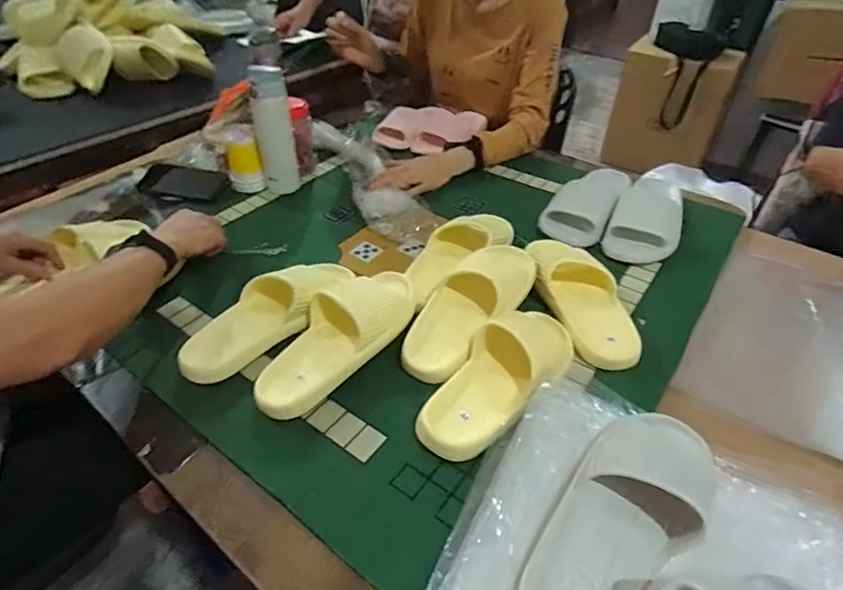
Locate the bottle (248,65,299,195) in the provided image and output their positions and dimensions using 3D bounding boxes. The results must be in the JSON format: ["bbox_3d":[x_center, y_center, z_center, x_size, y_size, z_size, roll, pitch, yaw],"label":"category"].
[{"bbox_3d":[-0.272,-0.294,0.927,0.068,0.233,0.059,-11,43,-14],"label":"bottle"}]

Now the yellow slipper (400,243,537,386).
[{"bbox_3d":[0.066,0.005,0.673,0.098,0.058,0.252,31,49,28],"label":"yellow slipper"}]

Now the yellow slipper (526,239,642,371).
[{"bbox_3d":[0.226,-0.004,0.717,0.106,0.071,0.250,-7,43,-10],"label":"yellow slipper"}]

